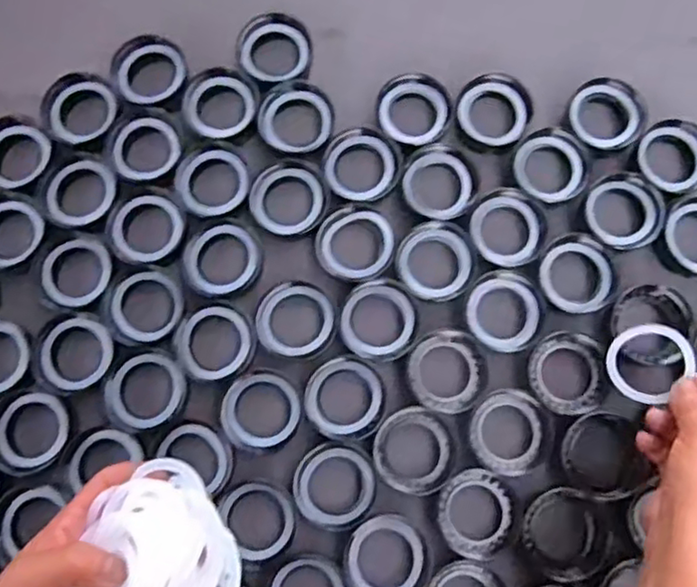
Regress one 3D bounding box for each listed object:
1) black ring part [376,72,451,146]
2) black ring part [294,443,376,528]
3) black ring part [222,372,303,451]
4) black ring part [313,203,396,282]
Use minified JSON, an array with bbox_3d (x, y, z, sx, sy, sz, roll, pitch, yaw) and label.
[{"bbox_3d":[0.058,-0.164,0.589,0.065,0.010,0.062,0,79,1],"label":"black ring part"},{"bbox_3d":[-0.012,0.157,0.540,0.063,0.014,0.066,17,80,4],"label":"black ring part"},{"bbox_3d":[-0.072,0.098,0.546,0.061,0.008,0.063,0,79,1],"label":"black ring part"},{"bbox_3d":[0.006,-0.044,0.574,0.067,0.015,0.064,0,79,1],"label":"black ring part"}]

